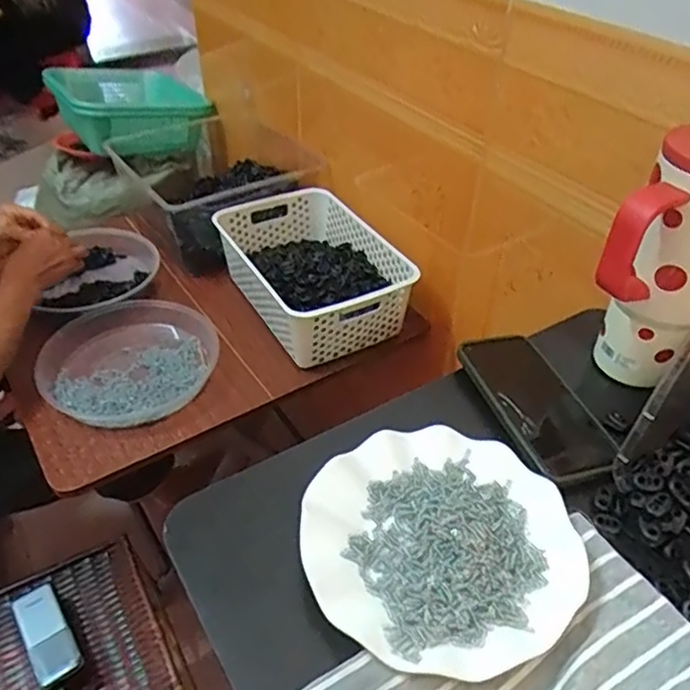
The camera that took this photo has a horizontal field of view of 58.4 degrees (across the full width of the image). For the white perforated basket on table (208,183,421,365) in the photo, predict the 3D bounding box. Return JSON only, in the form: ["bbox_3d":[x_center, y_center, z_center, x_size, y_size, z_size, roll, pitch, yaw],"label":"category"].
[{"bbox_3d":[-0.051,-0.119,0.950,0.204,0.098,0.303,-20,45,-22],"label":"white perforated basket on table"}]

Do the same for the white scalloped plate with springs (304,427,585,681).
[{"bbox_3d":[0.064,0.132,0.424,0.177,0.019,0.175,0,41,0],"label":"white scalloped plate with springs"}]

